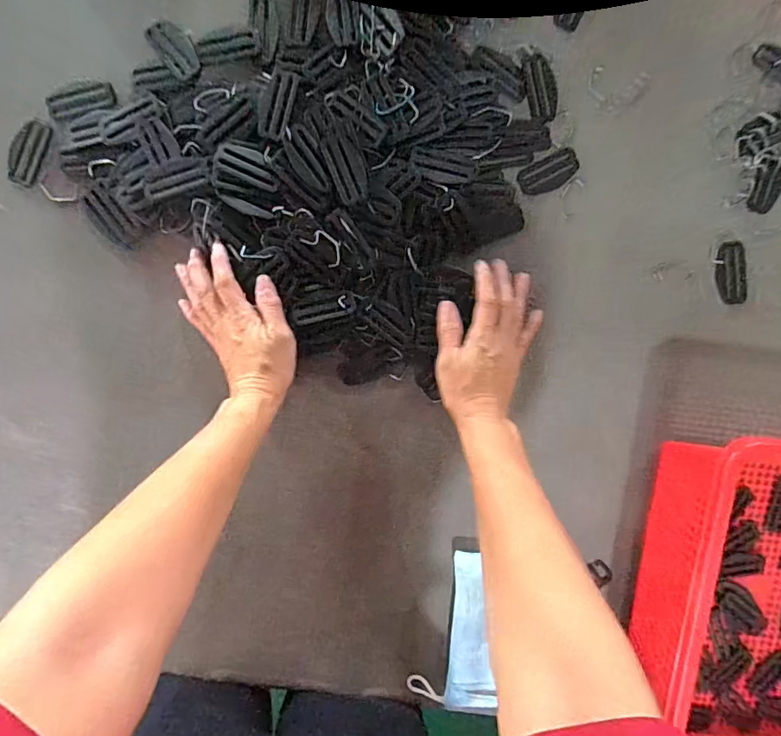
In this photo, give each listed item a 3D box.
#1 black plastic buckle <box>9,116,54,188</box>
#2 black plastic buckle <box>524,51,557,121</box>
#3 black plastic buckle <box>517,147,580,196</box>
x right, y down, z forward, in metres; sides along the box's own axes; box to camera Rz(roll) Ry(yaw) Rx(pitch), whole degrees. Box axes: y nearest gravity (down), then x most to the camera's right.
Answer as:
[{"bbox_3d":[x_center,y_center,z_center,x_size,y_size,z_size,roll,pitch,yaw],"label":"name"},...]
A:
[{"bbox_3d":[-0.324,-0.193,0.431,0.027,0.005,0.059,23,96,-4],"label":"black plastic buckle"},{"bbox_3d":[0.140,-0.261,0.446,0.030,0.006,0.060,-12,97,0],"label":"black plastic buckle"},{"bbox_3d":[0.150,-0.184,0.453,0.060,0.004,0.029,-29,97,2],"label":"black plastic buckle"}]

